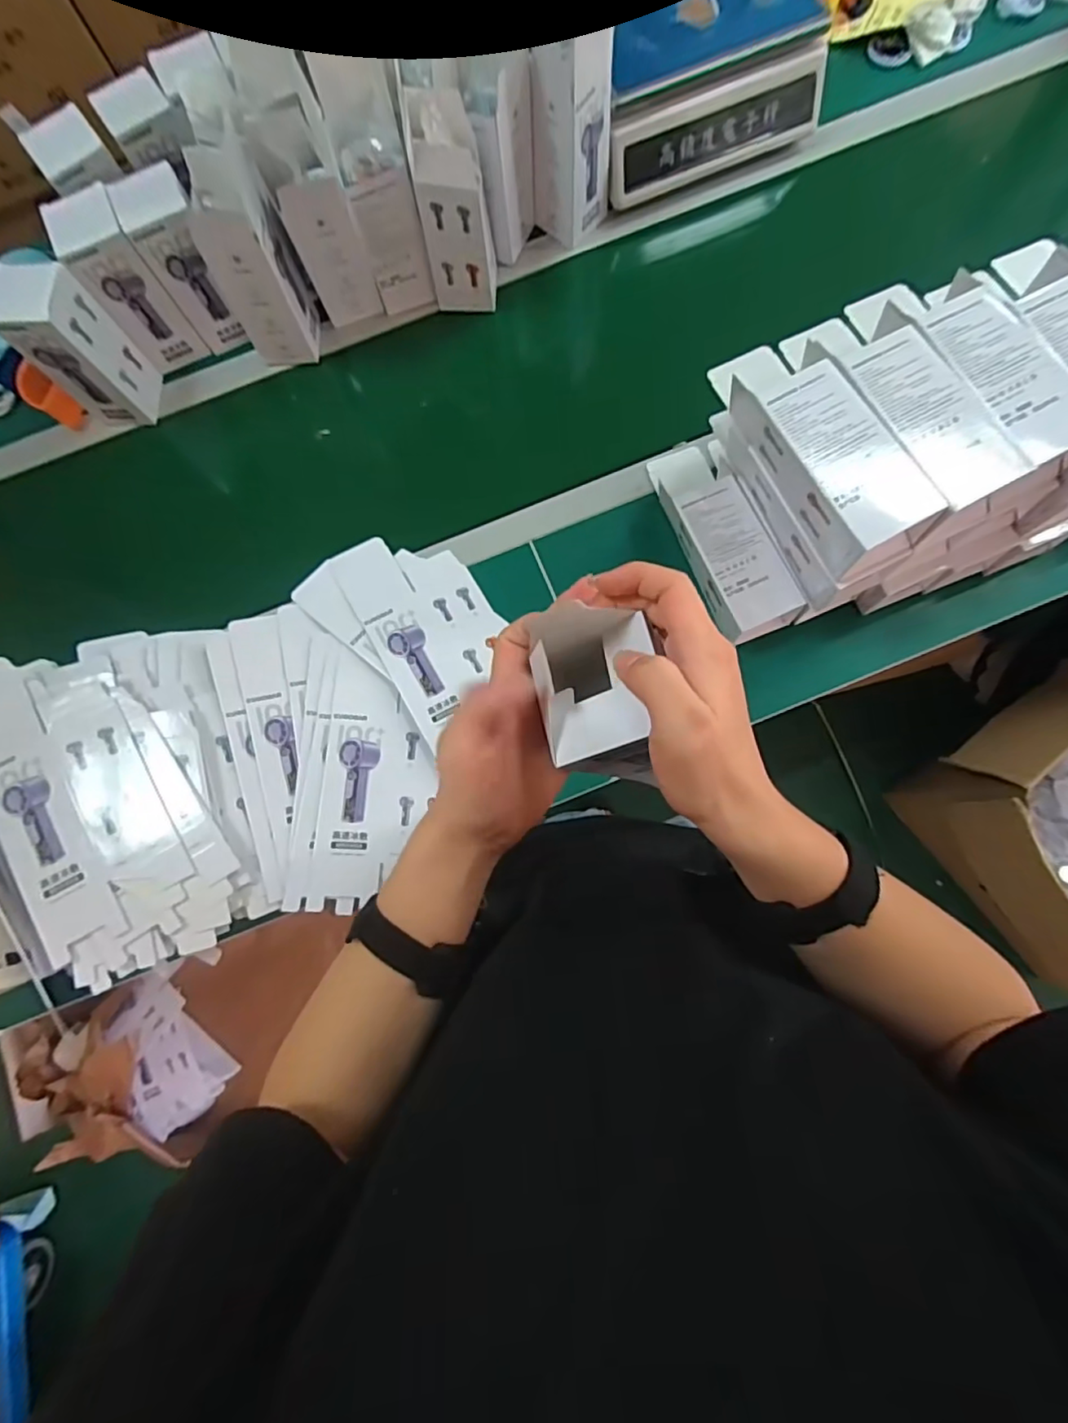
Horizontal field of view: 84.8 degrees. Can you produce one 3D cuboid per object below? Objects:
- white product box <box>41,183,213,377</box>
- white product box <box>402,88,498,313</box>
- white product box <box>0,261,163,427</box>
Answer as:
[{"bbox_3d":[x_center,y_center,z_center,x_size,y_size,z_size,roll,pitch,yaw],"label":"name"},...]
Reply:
[{"bbox_3d":[-0.469,-0.497,0.685,0.074,0.161,0.074,-31,80,-2],"label":"white product box"},{"bbox_3d":[-0.090,-0.568,0.670,0.074,0.192,0.075,-6,80,2],"label":"white product box"},{"bbox_3d":[-0.523,-0.418,0.674,0.077,0.166,0.078,5,81,4],"label":"white product box"}]

